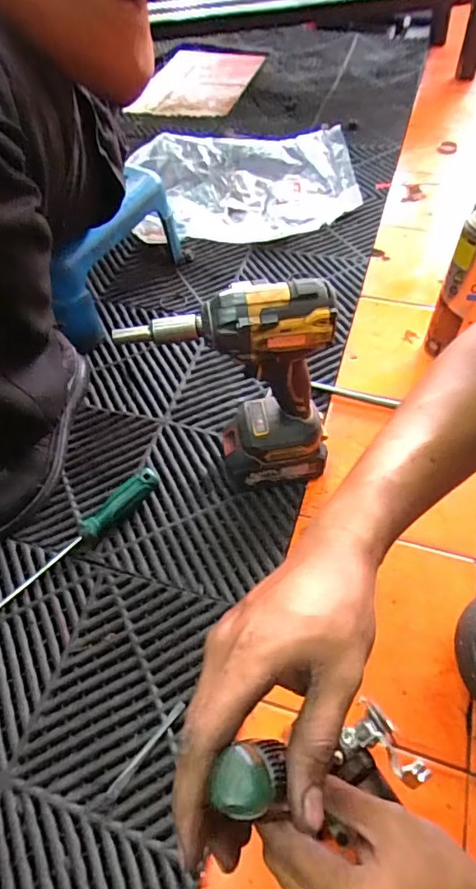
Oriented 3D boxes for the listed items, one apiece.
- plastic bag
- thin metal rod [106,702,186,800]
[{"bbox_3d":[0.008,-0.473,0.917,0.425,0.076,0.252,-2,55,2],"label":"plastic bag"},{"bbox_3d":[-0.081,0.273,0.448,0.009,0.005,0.094,35,64,24],"label":"thin metal rod"}]

